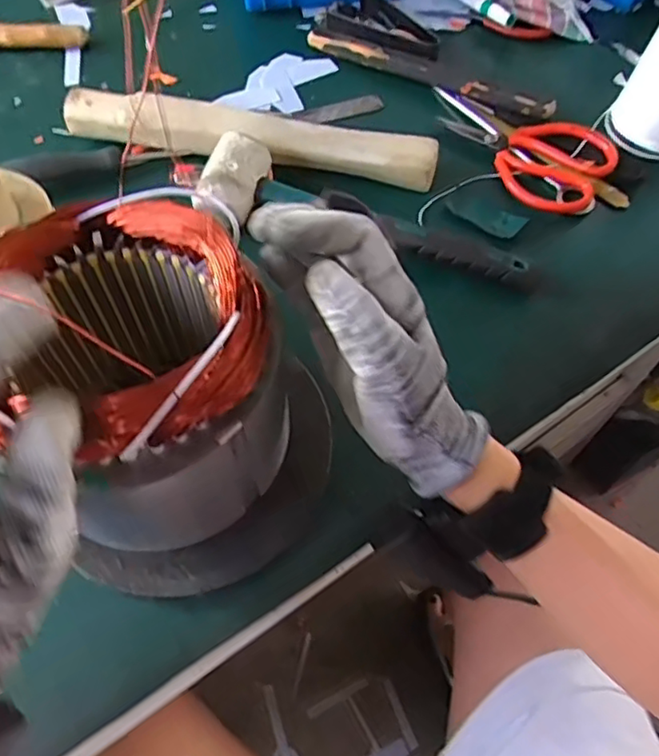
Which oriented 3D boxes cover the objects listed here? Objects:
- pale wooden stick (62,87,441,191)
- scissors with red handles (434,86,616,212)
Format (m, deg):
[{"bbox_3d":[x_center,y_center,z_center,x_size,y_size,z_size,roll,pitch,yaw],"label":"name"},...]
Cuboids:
[{"bbox_3d":[-0.073,-0.216,0.557,0.340,0.035,0.049,9,60,4],"label":"pale wooden stick"},{"bbox_3d":[0.164,-0.221,0.572,0.189,0.024,0.090,36,65,18],"label":"scissors with red handles"}]

